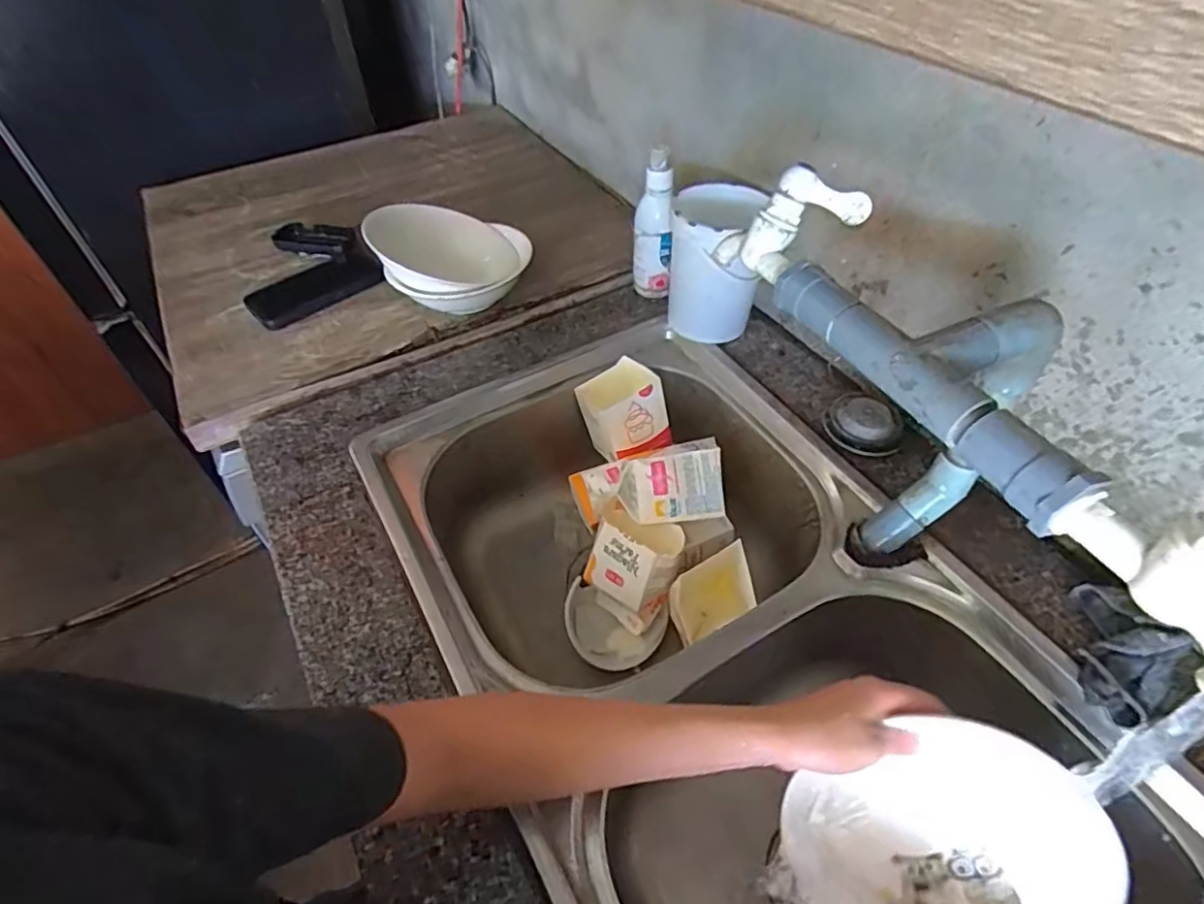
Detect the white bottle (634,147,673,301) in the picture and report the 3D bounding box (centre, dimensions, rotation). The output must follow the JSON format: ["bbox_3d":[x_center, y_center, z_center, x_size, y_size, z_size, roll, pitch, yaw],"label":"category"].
[{"bbox_3d":[0.060,-0.261,0.726,0.036,0.171,0.037,-10,50,-7],"label":"white bottle"}]

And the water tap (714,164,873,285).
[{"bbox_3d":[0.138,-0.161,0.455,0.099,0.073,0.041,8,49,10],"label":"water tap"}]

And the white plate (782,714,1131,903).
[{"bbox_3d":[0.231,0.267,0.408,0.169,0.179,0.040,49,24,5],"label":"white plate"}]

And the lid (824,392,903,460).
[{"bbox_3d":[0.265,-0.030,0.628,0.073,0.025,0.075,-1,49,1],"label":"lid"}]

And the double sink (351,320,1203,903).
[{"bbox_3d":[0.103,0.211,0.559,0.382,0.193,0.734,-25,52,-18],"label":"double sink"}]

